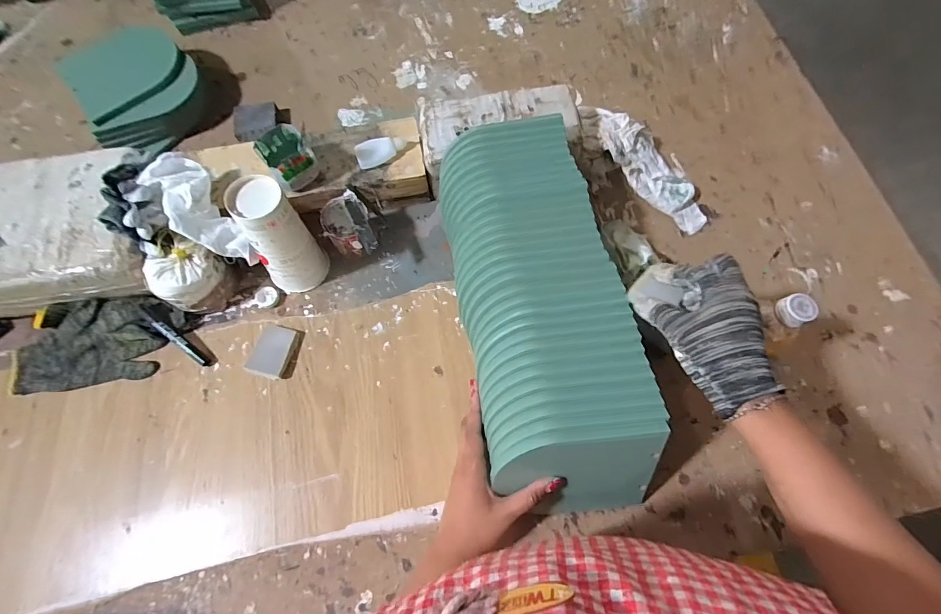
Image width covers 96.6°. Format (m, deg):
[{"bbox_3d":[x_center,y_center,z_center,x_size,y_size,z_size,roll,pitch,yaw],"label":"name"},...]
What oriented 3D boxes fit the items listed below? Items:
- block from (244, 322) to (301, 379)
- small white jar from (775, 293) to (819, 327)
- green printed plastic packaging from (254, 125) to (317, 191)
[{"bbox_3d":[-0.265,0.059,0.562,0.052,0.012,0.069,15,70,6],"label":"block"},{"bbox_3d":[0.322,0.002,0.416,0.025,0.022,0.029,-29,71,-10],"label":"small white jar"},{"bbox_3d":[-0.245,-0.202,0.568,0.063,0.051,0.071,-37,72,-13],"label":"green printed plastic packaging"}]

